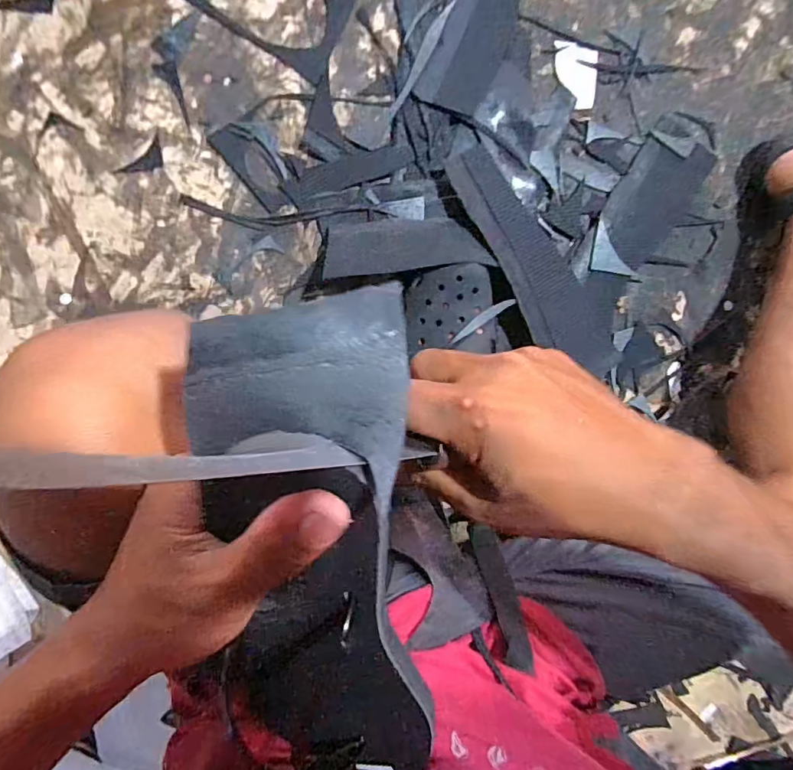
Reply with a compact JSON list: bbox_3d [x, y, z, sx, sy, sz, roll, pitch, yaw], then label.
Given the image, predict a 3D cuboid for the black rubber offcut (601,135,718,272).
[{"bbox_3d":[0.300,-0.220,0.592,0.085,0.004,0.153,34,92,-6],"label":"black rubber offcut"}]

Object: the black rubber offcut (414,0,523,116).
[{"bbox_3d":[0.099,-0.425,0.566,0.077,0.015,0.242,20,93,-6],"label":"black rubber offcut"}]

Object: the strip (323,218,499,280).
[{"bbox_3d":[0.010,-0.156,0.566,0.182,0.006,0.058,-3,91,6],"label":"strip"}]

